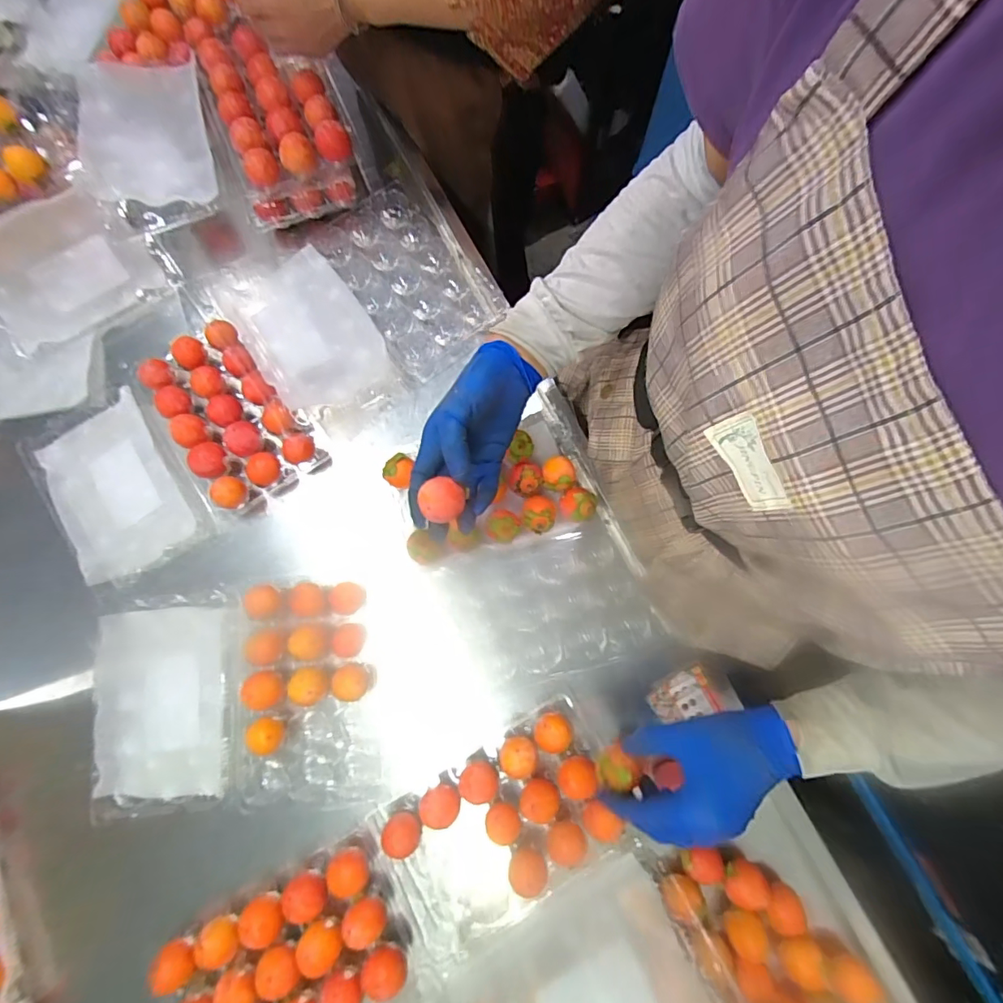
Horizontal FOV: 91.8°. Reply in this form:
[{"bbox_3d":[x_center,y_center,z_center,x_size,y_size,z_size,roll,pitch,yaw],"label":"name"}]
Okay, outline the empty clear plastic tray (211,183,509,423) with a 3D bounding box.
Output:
[{"bbox_3d":[-0.168,-0.237,0.597,0.280,0.062,0.221,-38,80,-6],"label":"empty clear plastic tray"}]

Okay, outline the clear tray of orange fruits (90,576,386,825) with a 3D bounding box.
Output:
[{"bbox_3d":[-0.284,0.205,0.518,0.289,0.047,0.226,-6,78,0],"label":"clear tray of orange fruits"}]

